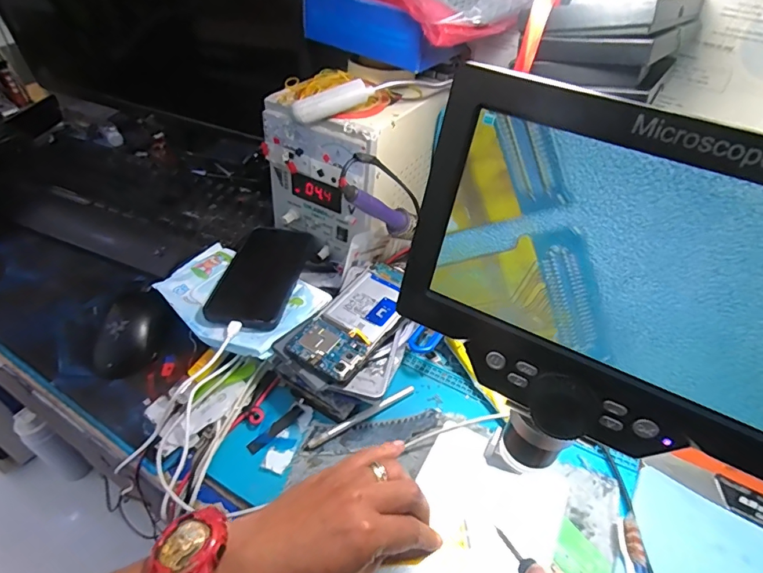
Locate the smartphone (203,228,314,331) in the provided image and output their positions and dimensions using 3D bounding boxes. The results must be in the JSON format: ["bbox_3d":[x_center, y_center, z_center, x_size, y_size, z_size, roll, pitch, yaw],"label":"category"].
[{"bbox_3d":[-0.134,-0.019,0.526,0.080,0.009,0.164,9,45,5],"label":"smartphone"}]

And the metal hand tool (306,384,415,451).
[{"bbox_3d":[-0.019,0.127,0.450,0.120,0.005,0.009,-23,51,-25],"label":"metal hand tool"}]

